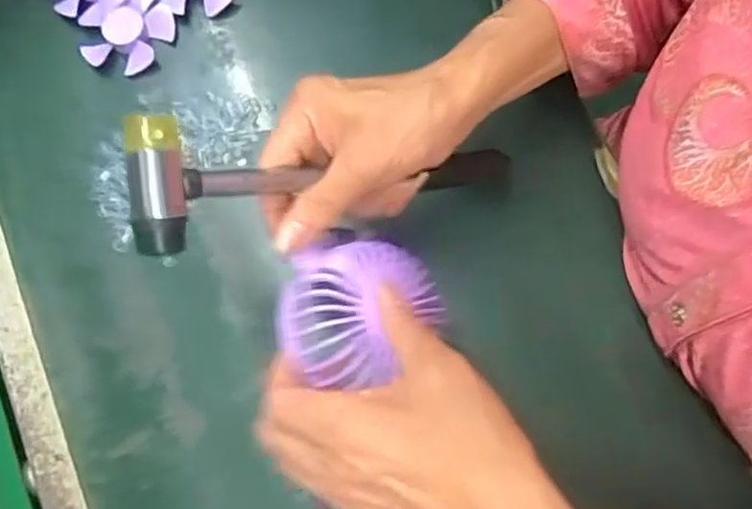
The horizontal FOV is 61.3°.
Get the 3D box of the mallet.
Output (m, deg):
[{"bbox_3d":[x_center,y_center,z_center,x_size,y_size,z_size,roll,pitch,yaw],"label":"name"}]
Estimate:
[{"bbox_3d":[-0.012,-0.040,0.339,0.233,0.029,0.055,-7,71,-38],"label":"mallet"}]

